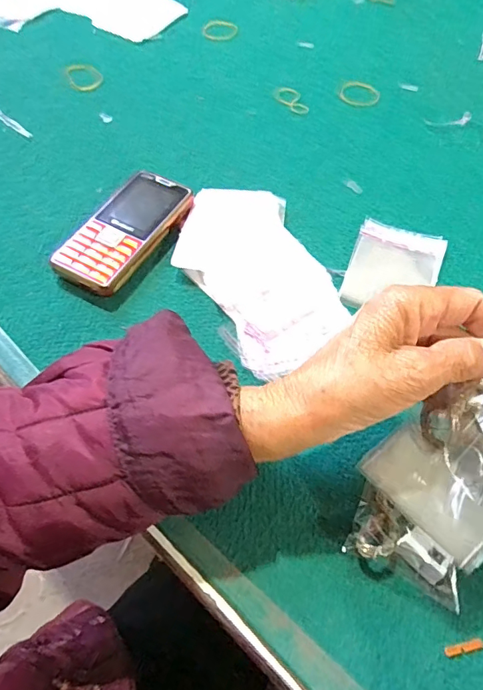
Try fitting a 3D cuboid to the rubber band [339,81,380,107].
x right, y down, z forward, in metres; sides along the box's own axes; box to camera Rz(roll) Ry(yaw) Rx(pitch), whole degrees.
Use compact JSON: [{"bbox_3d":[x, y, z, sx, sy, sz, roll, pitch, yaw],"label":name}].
[{"bbox_3d":[0.131,-0.279,0.506,0.042,0.004,0.046,20,61,9],"label":"rubber band"}]

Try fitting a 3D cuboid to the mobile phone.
[{"bbox_3d":[-0.091,-0.093,0.375,0.055,0.024,0.126,28,63,14],"label":"mobile phone"}]

